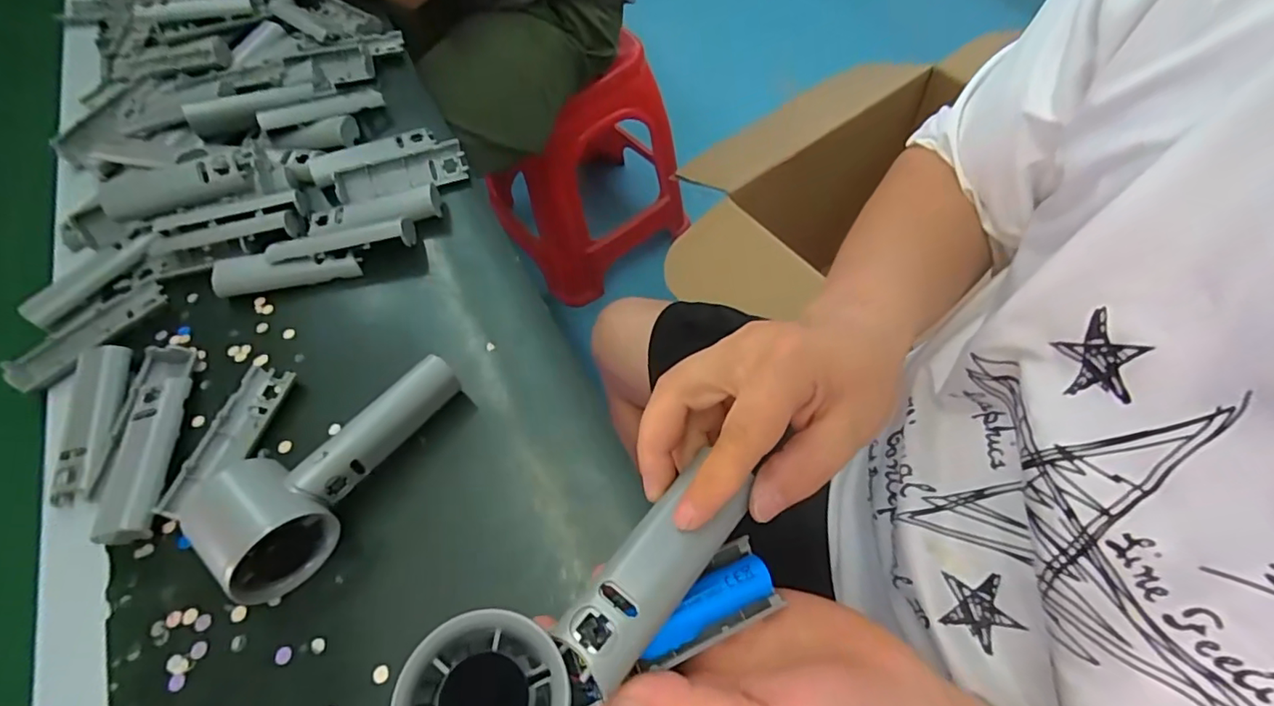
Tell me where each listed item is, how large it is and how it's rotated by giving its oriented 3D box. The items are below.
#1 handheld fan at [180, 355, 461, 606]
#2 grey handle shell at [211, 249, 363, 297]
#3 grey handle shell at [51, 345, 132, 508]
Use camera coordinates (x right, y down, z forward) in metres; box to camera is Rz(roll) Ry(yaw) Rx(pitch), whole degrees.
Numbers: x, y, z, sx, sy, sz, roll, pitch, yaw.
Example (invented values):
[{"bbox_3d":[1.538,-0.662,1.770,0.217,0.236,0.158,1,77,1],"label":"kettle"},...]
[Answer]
[{"bbox_3d":[-0.165,0.066,0.326,0.149,0.056,0.061,-37,64,-16],"label":"handheld fan"},{"bbox_3d":[-0.265,-0.062,0.425,0.106,0.018,0.026,-8,60,0],"label":"grey handle shell"},{"bbox_3d":[-0.357,0.044,0.370,0.036,0.013,0.107,-13,60,-3],"label":"grey handle shell"}]

